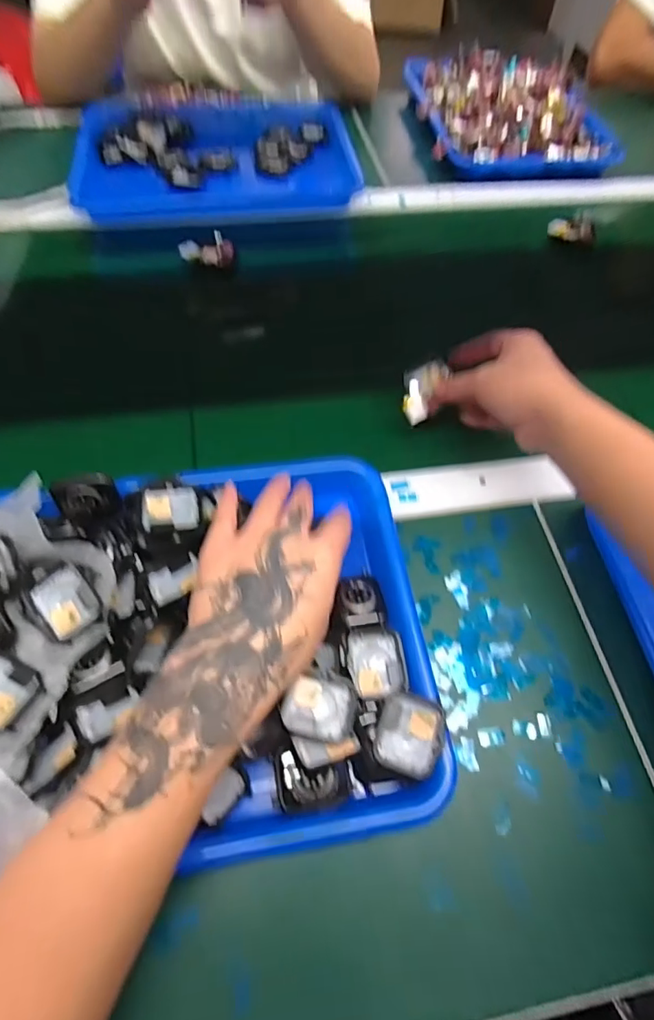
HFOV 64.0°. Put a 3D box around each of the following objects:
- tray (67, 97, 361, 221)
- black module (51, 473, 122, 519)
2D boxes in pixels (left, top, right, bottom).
[{"bbox_3d":[-0.138,-0.454,0.667,0.330,0.042,0.223,-8,61,-8],"label":"tray"},{"bbox_3d":[-0.173,-0.011,0.379,0.044,0.030,0.020,-12,24,-7],"label":"black module"}]

